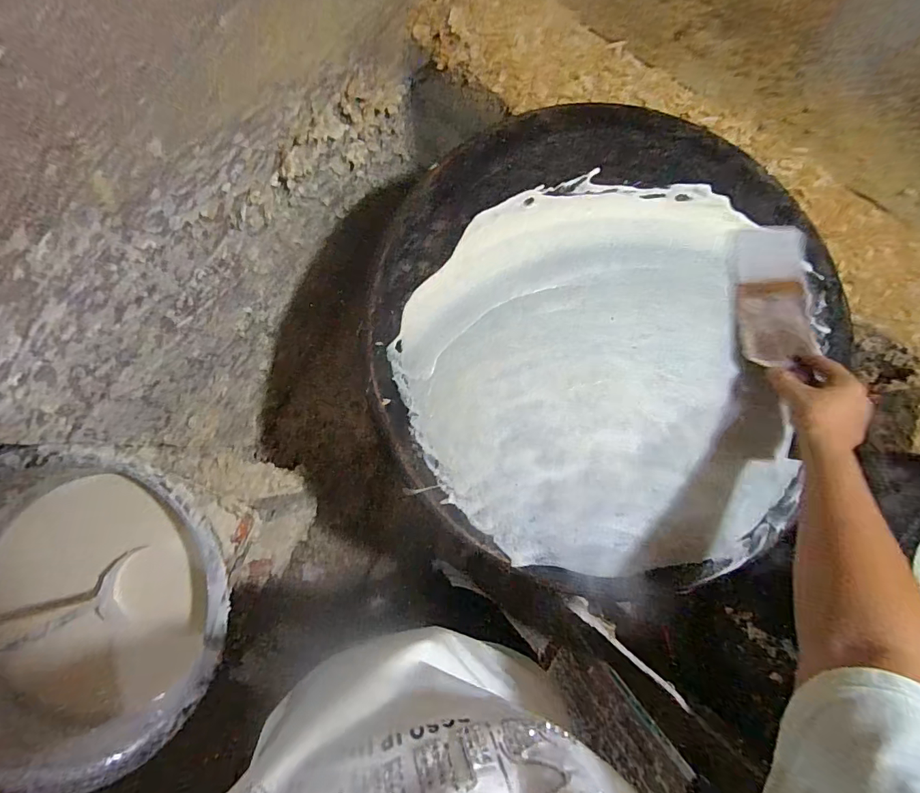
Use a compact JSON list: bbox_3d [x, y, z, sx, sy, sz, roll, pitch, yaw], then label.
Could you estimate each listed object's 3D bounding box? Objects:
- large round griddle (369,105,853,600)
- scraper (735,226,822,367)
[{"bbox_3d":[0.178,-0.086,0.559,0.568,0.030,0.594,0,84,-1],"label":"large round griddle"},{"bbox_3d":[0.395,-0.125,0.549,0.087,0.026,0.180,1,77,9],"label":"scraper"}]

